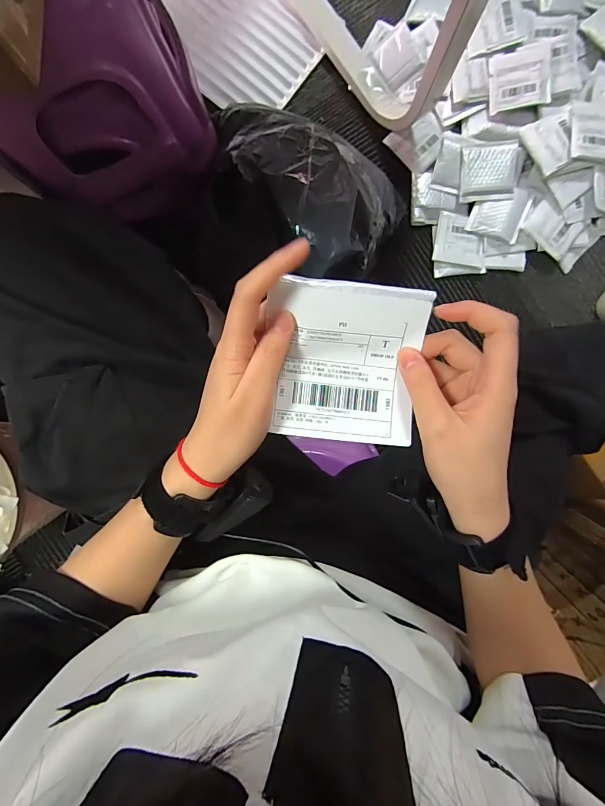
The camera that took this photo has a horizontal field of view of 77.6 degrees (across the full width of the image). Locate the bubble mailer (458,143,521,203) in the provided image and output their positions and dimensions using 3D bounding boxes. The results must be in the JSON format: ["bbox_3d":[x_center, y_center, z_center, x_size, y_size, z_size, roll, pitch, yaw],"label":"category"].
[{"bbox_3d":[0.381,-0.473,0.769,0.109,0.013,0.108,3,100,8],"label":"bubble mailer"}]

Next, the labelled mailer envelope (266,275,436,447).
[{"bbox_3d":[0.028,-0.025,0.243,0.096,0.024,0.099,7,91,-2],"label":"labelled mailer envelope"}]

